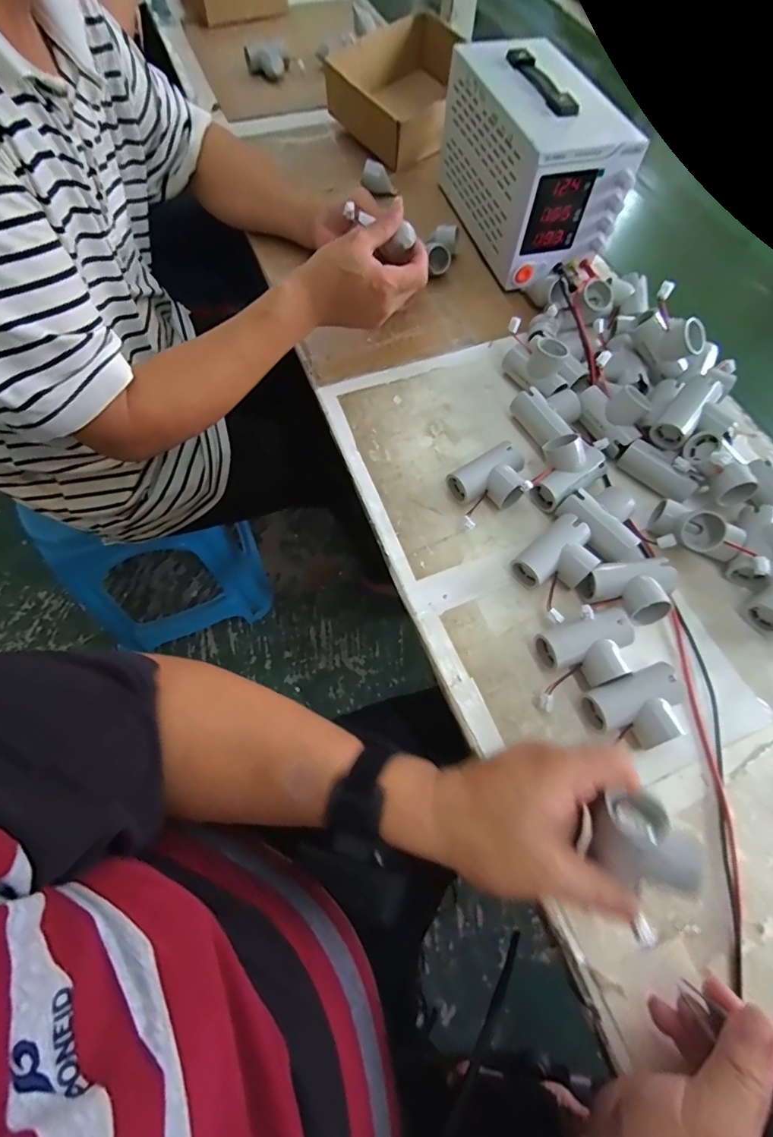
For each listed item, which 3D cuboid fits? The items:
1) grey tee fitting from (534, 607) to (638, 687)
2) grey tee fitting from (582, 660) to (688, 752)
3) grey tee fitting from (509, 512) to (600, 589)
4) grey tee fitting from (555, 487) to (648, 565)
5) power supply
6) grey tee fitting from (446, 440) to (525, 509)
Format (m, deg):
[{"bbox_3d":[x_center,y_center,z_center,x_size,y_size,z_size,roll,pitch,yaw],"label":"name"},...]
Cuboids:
[{"bbox_3d":[0.170,0.069,0.401,0.077,0.030,0.053,-15,65,-9],"label":"grey tee fitting"},{"bbox_3d":[0.200,0.113,0.378,0.076,0.033,0.055,-19,66,-10],"label":"grey tee fitting"},{"bbox_3d":[0.156,-0.009,0.435,0.072,0.030,0.053,-39,71,-18],"label":"grey tee fitting"},{"bbox_3d":[0.208,-0.041,0.450,0.063,0.029,0.081,-34,69,-16],"label":"grey tee fitting"},{"bbox_3d":[0.171,-0.498,0.605,0.120,0.154,0.247,-15,65,-9],"label":"power supply"},{"bbox_3d":[0.104,-0.085,0.473,0.072,0.034,0.052,-25,67,-13],"label":"grey tee fitting"}]

